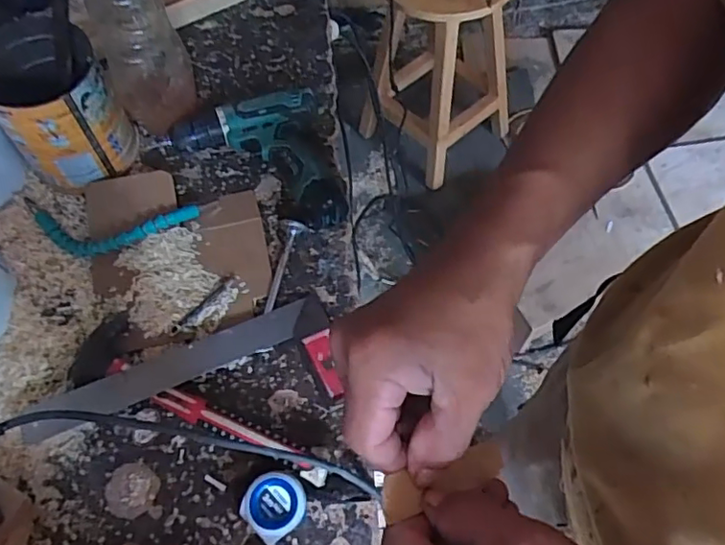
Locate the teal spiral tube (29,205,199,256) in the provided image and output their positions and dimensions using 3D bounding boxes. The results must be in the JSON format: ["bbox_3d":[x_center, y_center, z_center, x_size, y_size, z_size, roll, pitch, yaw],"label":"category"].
[{"bbox_3d":[-0.284,-0.049,0.652,0.187,0.023,0.061,-2,59,3],"label":"teal spiral tube"}]

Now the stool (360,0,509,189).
[{"bbox_3d":[0.189,-0.517,1.403,0.298,0.535,0.326,-34,63,-15],"label":"stool"}]

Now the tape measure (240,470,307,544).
[{"bbox_3d":[-0.076,0.207,0.513,0.054,0.038,0.049,-38,64,-17],"label":"tape measure"}]

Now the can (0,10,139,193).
[{"bbox_3d":[-0.337,-0.183,0.657,0.128,0.137,0.142,-27,61,-12],"label":"can"}]

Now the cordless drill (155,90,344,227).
[{"bbox_3d":[-0.129,-0.127,0.681,0.194,0.052,0.198,-14,59,-5],"label":"cordless drill"}]

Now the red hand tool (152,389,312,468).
[{"bbox_3d":[-0.124,0.147,0.550,0.164,0.027,0.022,17,62,14],"label":"red hand tool"}]

